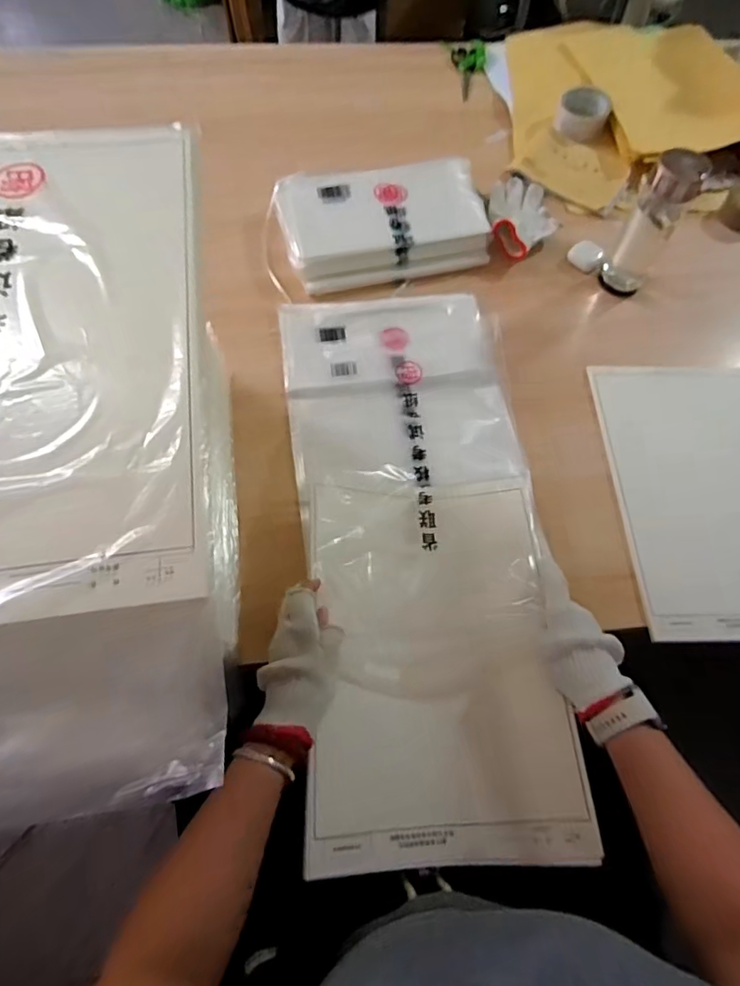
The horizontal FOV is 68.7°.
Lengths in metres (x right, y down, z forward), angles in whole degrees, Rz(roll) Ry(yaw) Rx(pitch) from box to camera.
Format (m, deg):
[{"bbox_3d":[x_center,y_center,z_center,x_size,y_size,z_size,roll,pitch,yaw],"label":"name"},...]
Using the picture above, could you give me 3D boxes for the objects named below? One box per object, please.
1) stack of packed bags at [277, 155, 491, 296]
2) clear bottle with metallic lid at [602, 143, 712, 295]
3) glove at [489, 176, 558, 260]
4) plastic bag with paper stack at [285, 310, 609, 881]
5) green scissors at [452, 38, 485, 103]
[{"bbox_3d":[0.020,-0.419,0.841,0.313,0.057,0.208,-9,65,-7],"label":"stack of packed bags"},{"bbox_3d":[0.388,-0.365,0.754,0.063,0.191,0.052,41,69,16],"label":"clear bottle with metallic lid"},{"bbox_3d":[0.246,-0.453,0.867,0.104,0.044,0.205,8,64,1],"label":"glove"},{"bbox_3d":[0.050,-0.005,0.634,0.277,0.057,0.638,-3,60,-4],"label":"plastic bag with paper stack"},{"bbox_3d":[0.196,-0.848,1.080,0.068,0.020,0.182,6,64,0],"label":"green scissors"}]

